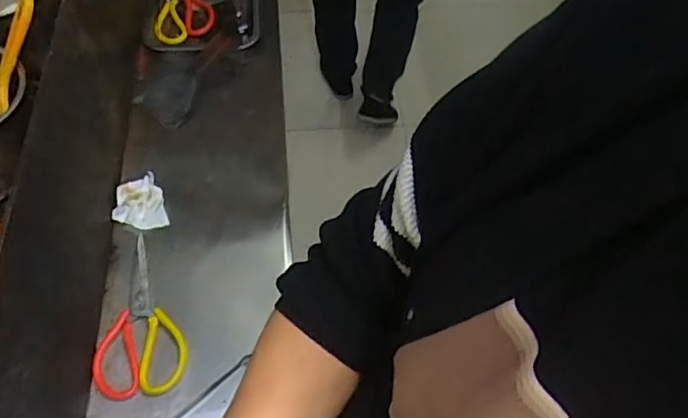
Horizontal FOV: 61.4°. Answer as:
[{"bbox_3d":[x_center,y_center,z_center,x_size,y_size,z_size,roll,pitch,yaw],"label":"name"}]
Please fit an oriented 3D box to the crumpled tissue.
[{"bbox_3d":[-0.292,-0.009,0.829,0.071,0.027,0.085,-10,58,-10],"label":"crumpled tissue"}]

